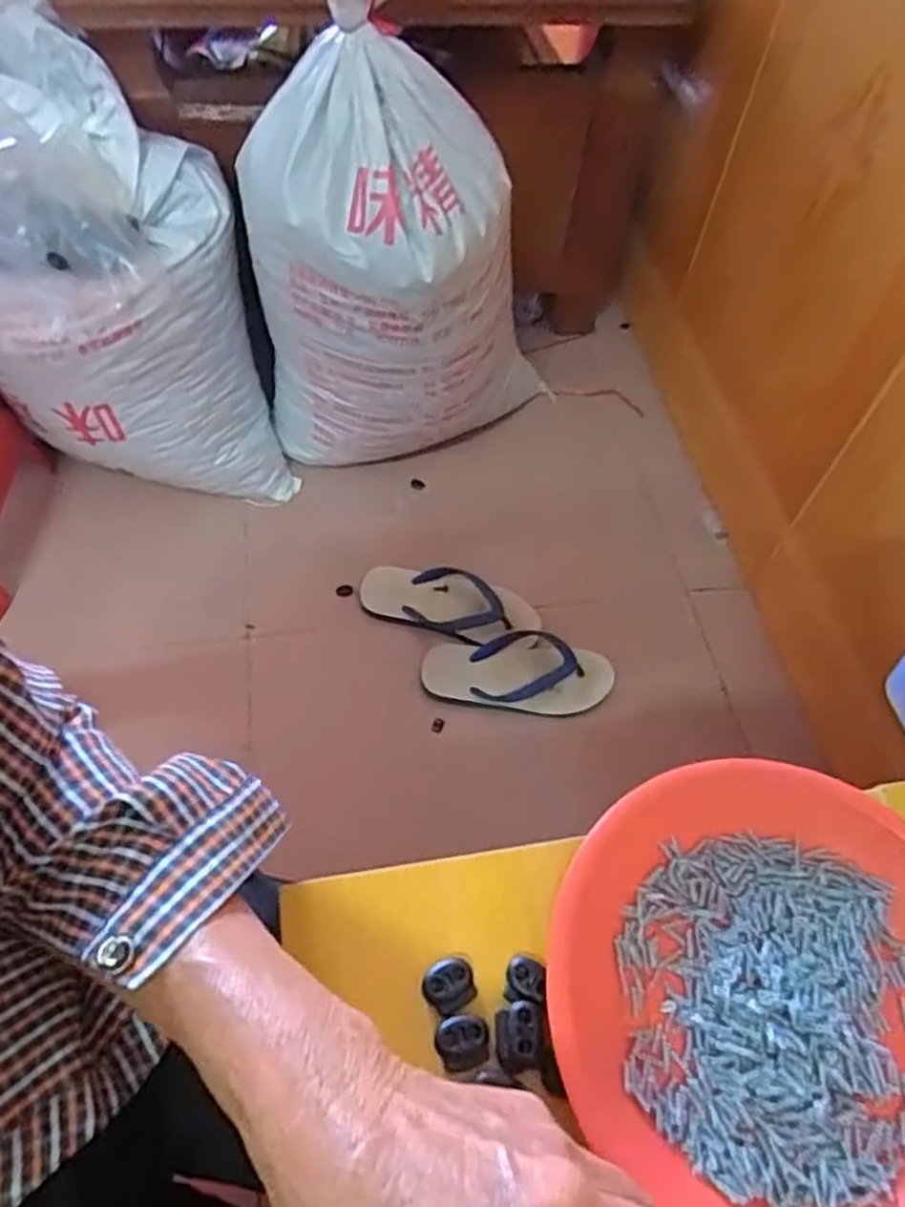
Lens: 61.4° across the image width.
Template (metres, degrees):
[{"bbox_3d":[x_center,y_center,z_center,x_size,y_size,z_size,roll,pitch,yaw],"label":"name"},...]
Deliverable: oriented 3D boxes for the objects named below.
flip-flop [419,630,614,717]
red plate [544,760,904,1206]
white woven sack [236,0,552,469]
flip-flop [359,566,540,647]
[{"bbox_3d":[0.081,0.085,0.958,0.229,0.038,0.097,9,56,2],"label":"flip-flop"},{"bbox_3d":[0.144,0.163,0.314,0.203,0.022,0.186,2,56,-3],"label":"red plate"},{"bbox_3d":[-0.073,-0.435,0.914,0.310,0.627,0.223,22,58,10],"label":"white woven sack"},{"bbox_3d":[-0.005,0.001,1.002,0.238,0.039,0.094,13,57,5],"label":"flip-flop"}]

